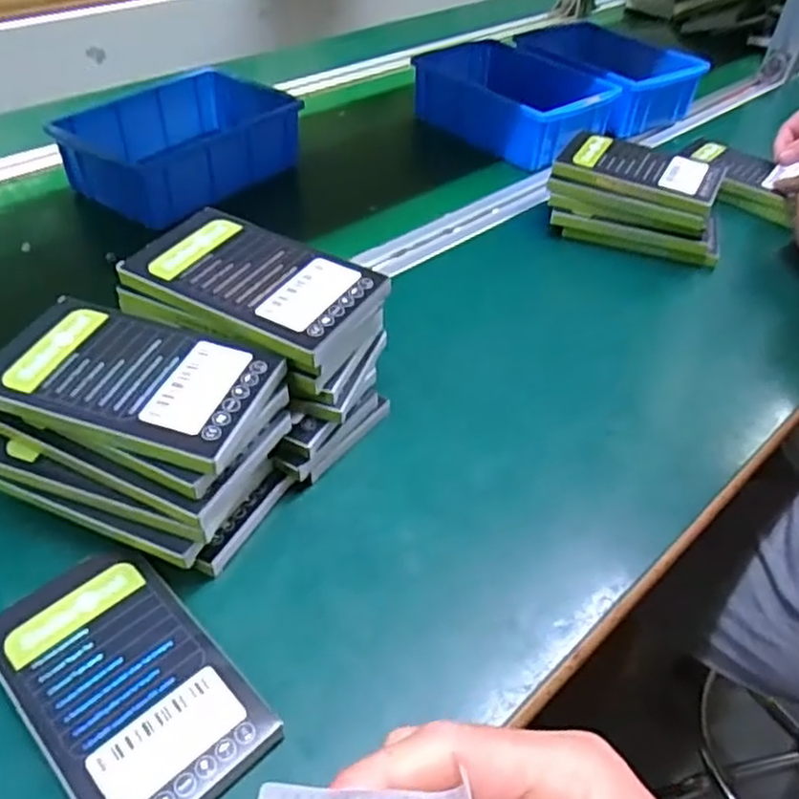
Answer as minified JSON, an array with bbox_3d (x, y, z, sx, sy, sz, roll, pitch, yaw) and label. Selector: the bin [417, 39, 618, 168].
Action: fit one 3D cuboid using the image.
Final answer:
[{"bbox_3d":[0.125,-0.327,0.779,0.142,0.062,0.197,-29,52,-30],"label":"bin"}]

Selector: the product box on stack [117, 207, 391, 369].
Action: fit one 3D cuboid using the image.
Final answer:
[{"bbox_3d":[-0.082,-0.068,0.400,0.137,0.011,0.079,23,46,20],"label":"product box on stack"}]

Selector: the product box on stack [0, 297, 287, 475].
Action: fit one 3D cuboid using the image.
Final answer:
[{"bbox_3d":[-0.133,-0.011,0.356,0.133,0.012,0.078,14,44,11],"label":"product box on stack"}]

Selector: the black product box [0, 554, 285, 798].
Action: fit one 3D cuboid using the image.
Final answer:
[{"bbox_3d":[-0.123,0.128,0.320,0.076,0.016,0.134,-33,54,-33],"label":"black product box"}]

